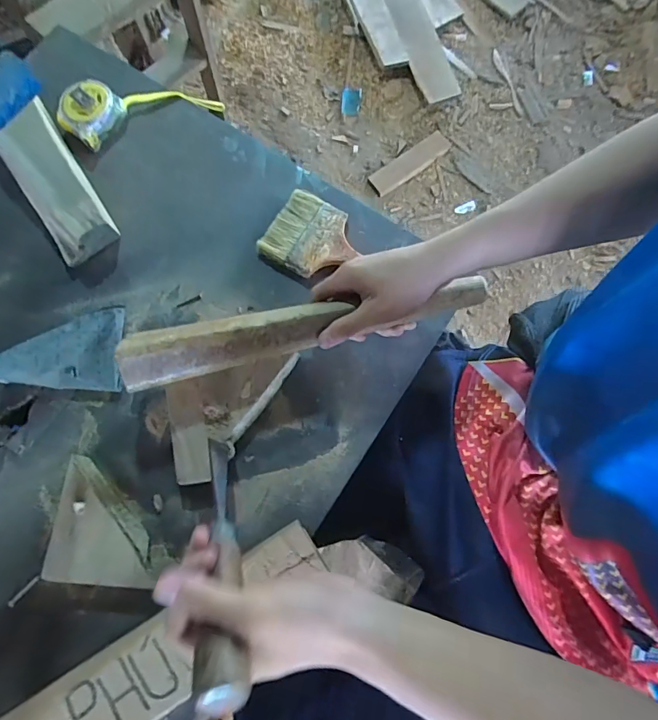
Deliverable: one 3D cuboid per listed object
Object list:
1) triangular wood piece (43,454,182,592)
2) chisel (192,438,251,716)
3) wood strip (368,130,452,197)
[{"bbox_3d":[-0.209,0.159,0.428,0.106,0.030,0.106,8,77,3],"label":"triangular wood piece"},{"bbox_3d":[-0.078,0.133,0.333,0.029,0.227,0.026,-16,118,-3],"label":"chisel"},{"bbox_3d":[0.269,-0.648,1.440,0.303,0.015,0.089,-37,79,-8],"label":"wood strip"}]

